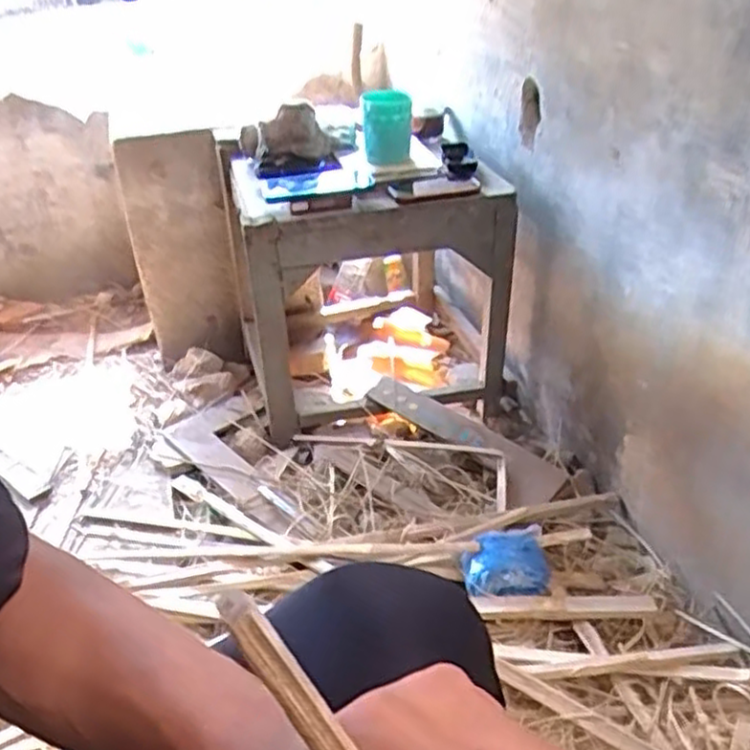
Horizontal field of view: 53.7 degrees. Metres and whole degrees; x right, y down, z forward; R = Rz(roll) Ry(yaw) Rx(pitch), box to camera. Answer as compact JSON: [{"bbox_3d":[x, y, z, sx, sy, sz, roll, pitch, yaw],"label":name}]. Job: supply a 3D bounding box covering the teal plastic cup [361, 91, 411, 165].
[{"bbox_3d":[0.021,-0.407,1.226,0.074,0.111,0.078,-6,30,3],"label":"teal plastic cup"}]

